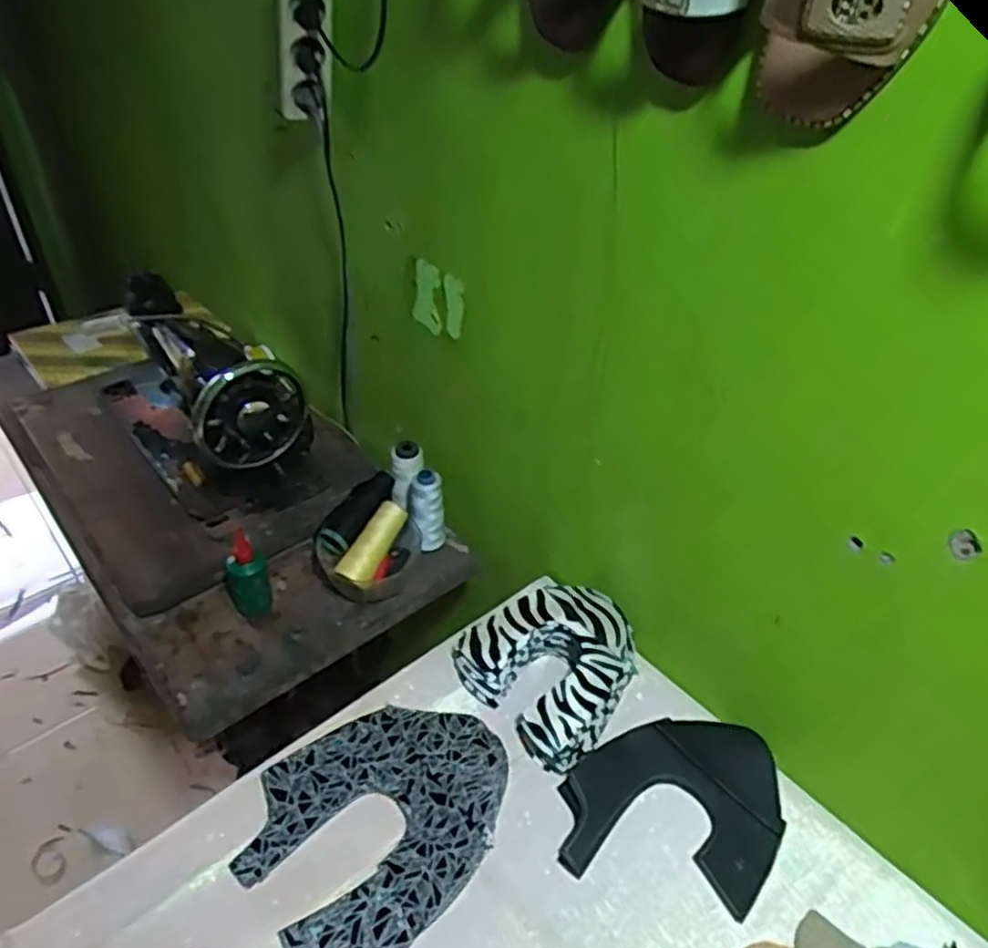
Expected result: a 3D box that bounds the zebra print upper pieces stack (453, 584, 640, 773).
[{"bbox_3d":[0.066,0.199,0.778,0.165,0.076,0.165,-30,50,-34],"label":"zebra print upper pieces stack"}]

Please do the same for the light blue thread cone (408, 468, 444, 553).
[{"bbox_3d":[-0.083,0.048,0.910,0.041,0.109,0.036,-3,40,-8],"label":"light blue thread cone"}]

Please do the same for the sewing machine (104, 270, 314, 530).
[{"bbox_3d":[-0.404,-0.124,0.996,0.184,0.209,0.361,-26,48,-30],"label":"sewing machine"}]

